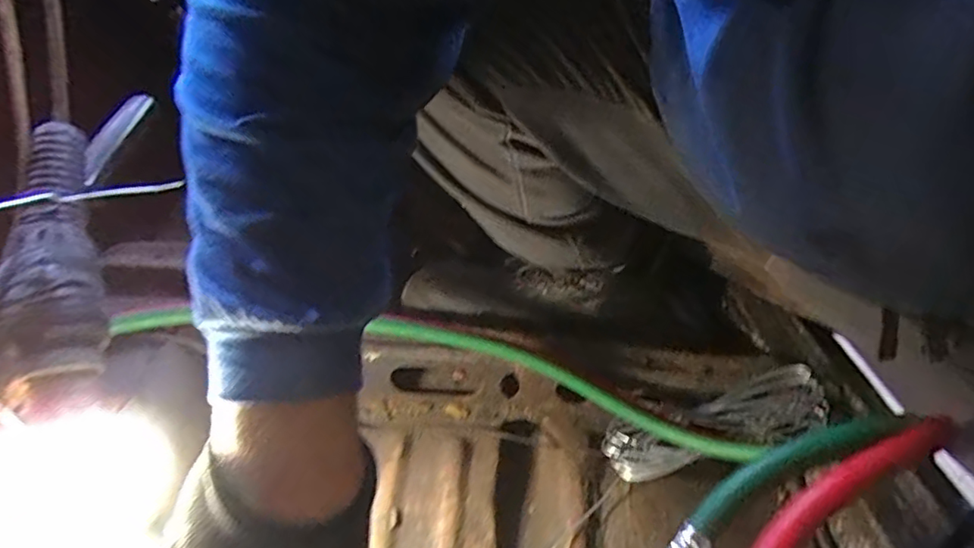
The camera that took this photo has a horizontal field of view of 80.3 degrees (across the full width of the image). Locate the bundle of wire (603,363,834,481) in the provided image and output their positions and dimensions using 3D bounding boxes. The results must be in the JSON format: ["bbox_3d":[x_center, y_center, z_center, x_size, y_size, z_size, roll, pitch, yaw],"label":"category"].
[{"bbox_3d":[0.201,0.136,0.516,0.190,0.023,0.070,-20,37,3],"label":"bundle of wire"}]

